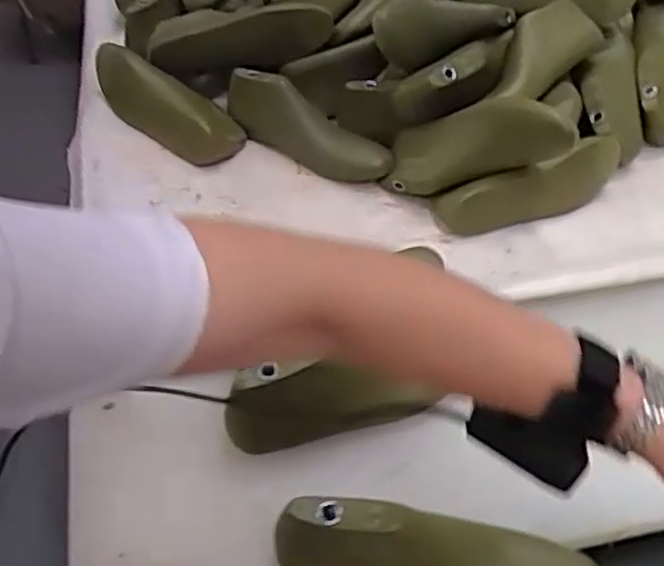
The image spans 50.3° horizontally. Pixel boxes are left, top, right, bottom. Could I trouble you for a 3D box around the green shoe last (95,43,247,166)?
[{"bbox_3d":[-0.203,-0.220,0.865,0.219,0.067,0.074,34,50,8],"label":"green shoe last"}]

